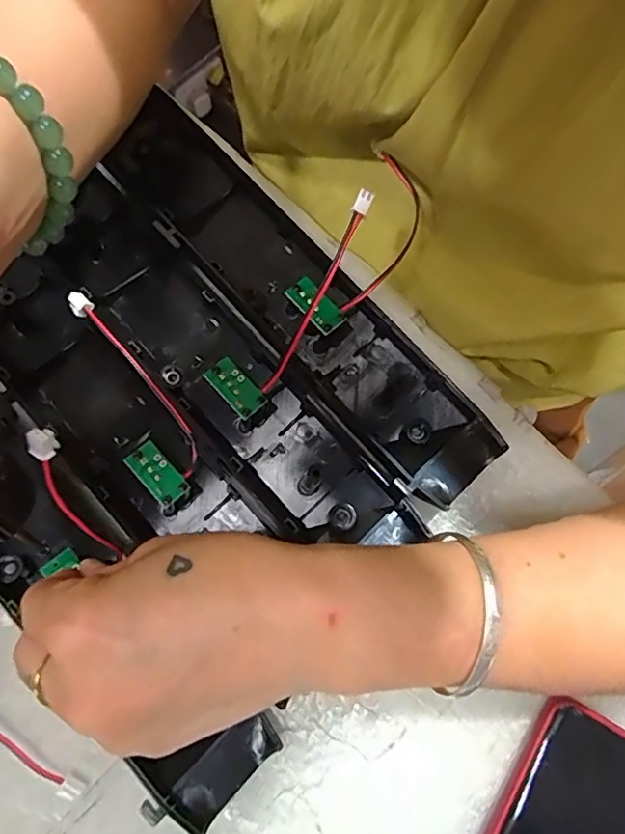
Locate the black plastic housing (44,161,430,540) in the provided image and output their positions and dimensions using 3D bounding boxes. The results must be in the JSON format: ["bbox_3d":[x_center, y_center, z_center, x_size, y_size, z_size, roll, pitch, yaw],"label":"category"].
[{"bbox_3d":[-0.045,-0.026,0.270,0.052,0.019,0.232,-42,81,-8],"label":"black plastic housing"}]

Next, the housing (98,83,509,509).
[{"bbox_3d":[-0.010,-0.063,0.278,0.051,0.020,0.249,-42,81,-8],"label":"housing"}]

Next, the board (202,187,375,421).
[{"bbox_3d":[-0.009,-0.046,0.237,0.029,0.011,0.109,45,118,9],"label":"board"}]

